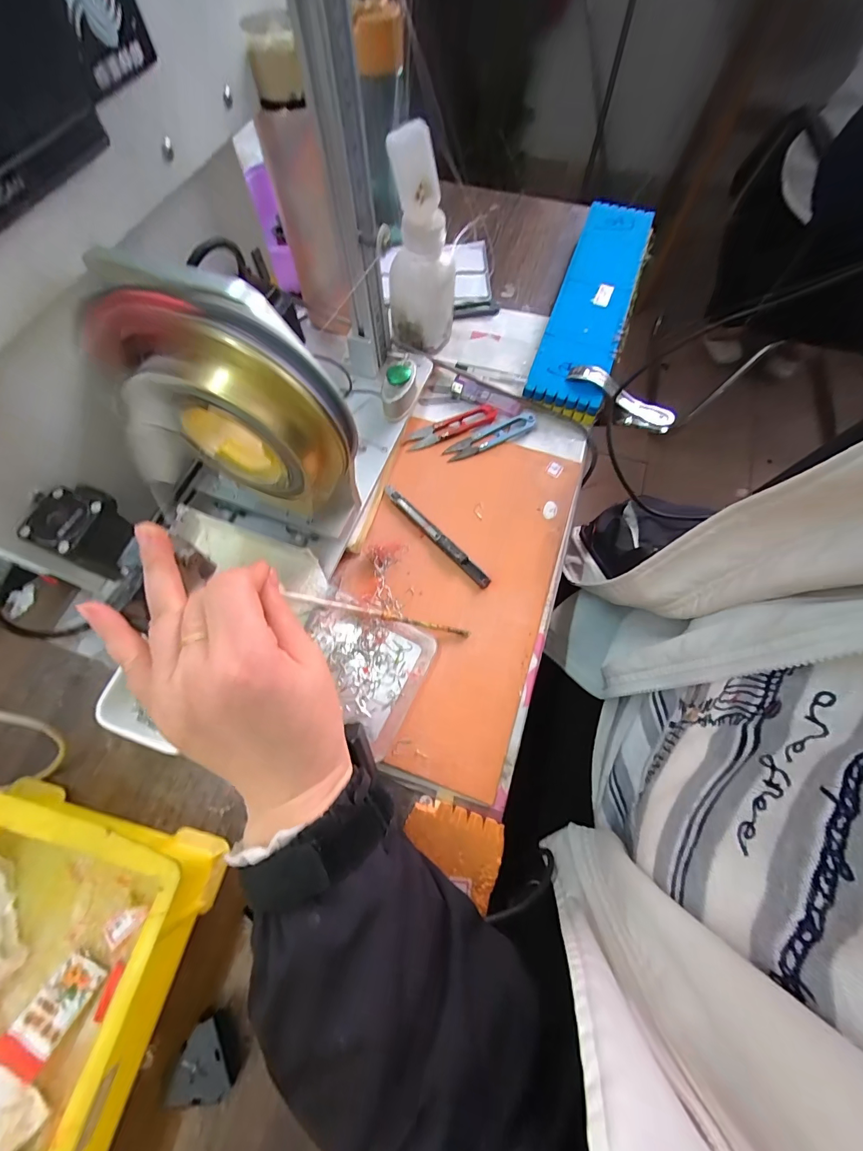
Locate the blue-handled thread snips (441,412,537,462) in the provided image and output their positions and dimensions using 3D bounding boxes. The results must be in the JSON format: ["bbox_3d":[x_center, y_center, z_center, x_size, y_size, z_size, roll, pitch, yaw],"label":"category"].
[{"bbox_3d":[0.061,-0.143,0.410,0.102,0.009,0.023,-22,71,-10],"label":"blue-handled thread snips"}]

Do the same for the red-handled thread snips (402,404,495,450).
[{"bbox_3d":[0.020,-0.156,0.416,0.101,0.007,0.022,-21,71,-10],"label":"red-handled thread snips"}]

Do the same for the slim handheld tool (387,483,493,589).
[{"bbox_3d":[0.004,-0.039,0.370,0.011,0.008,0.134,-40,75,-16],"label":"slim handheld tool"}]

